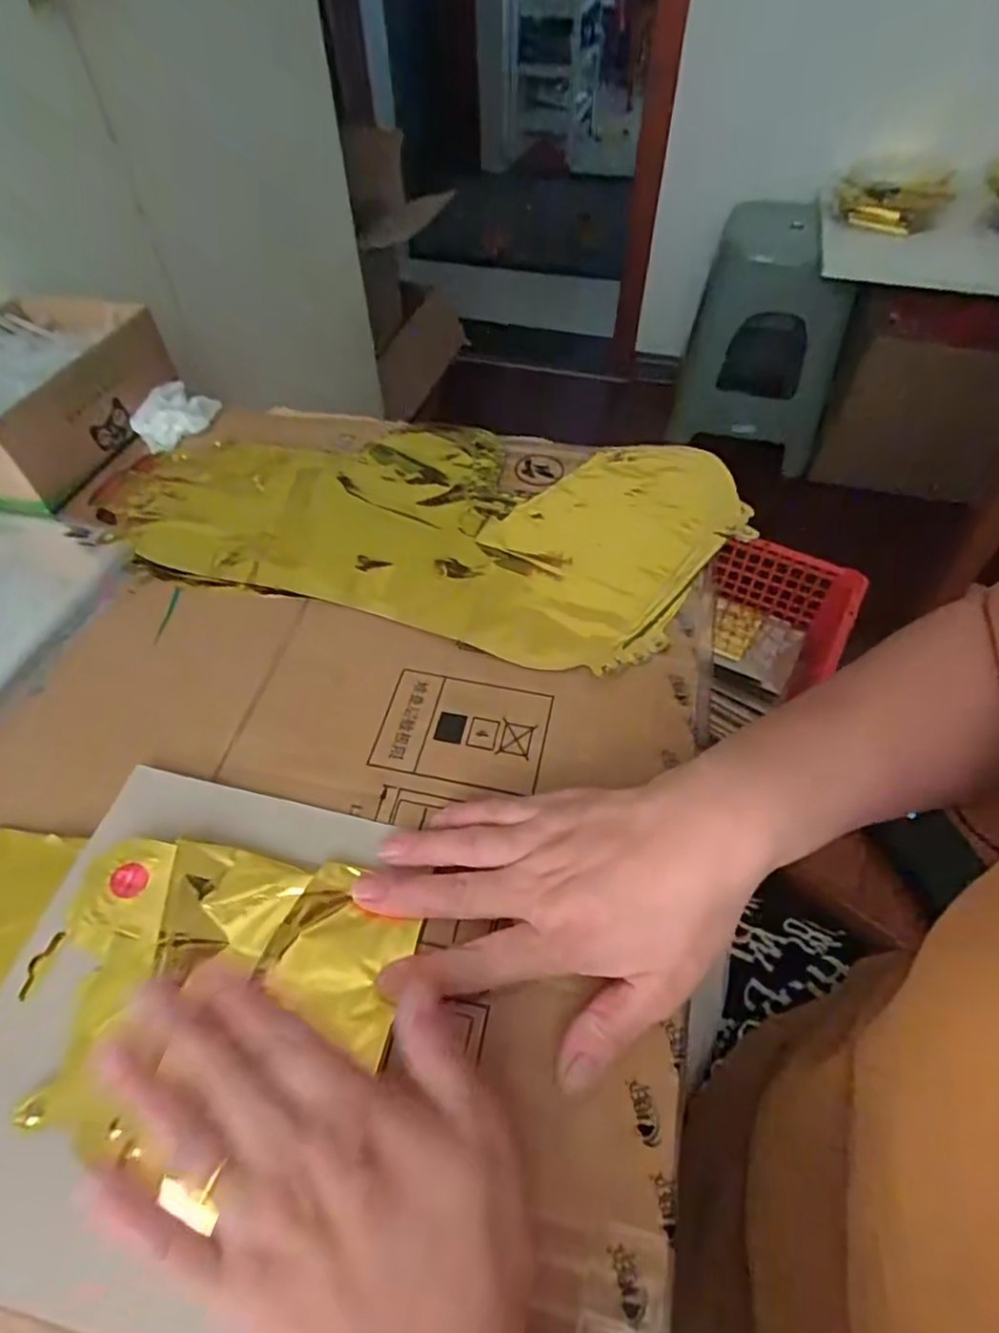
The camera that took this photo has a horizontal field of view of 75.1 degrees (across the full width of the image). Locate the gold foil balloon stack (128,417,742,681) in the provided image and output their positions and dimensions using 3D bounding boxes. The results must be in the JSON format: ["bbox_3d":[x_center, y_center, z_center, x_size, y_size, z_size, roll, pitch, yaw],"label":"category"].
[{"bbox_3d":[-0.050,-0.100,0.449,0.420,0.010,0.210,7,54,6],"label":"gold foil balloon stack"}]

